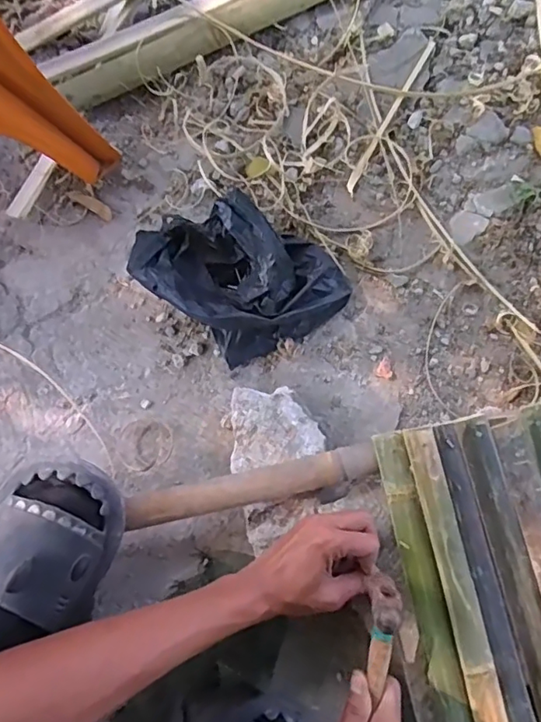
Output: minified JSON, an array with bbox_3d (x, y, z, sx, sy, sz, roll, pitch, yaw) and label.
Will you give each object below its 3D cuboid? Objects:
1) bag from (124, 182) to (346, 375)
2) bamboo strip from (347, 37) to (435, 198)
[{"bbox_3d":[-0.037,-0.106,0.608,0.221,0.107,0.166,41,84,7],"label":"bag"},{"bbox_3d":[0.149,-0.304,0.679,0.012,0.005,0.208,30,93,5],"label":"bamboo strip"}]

